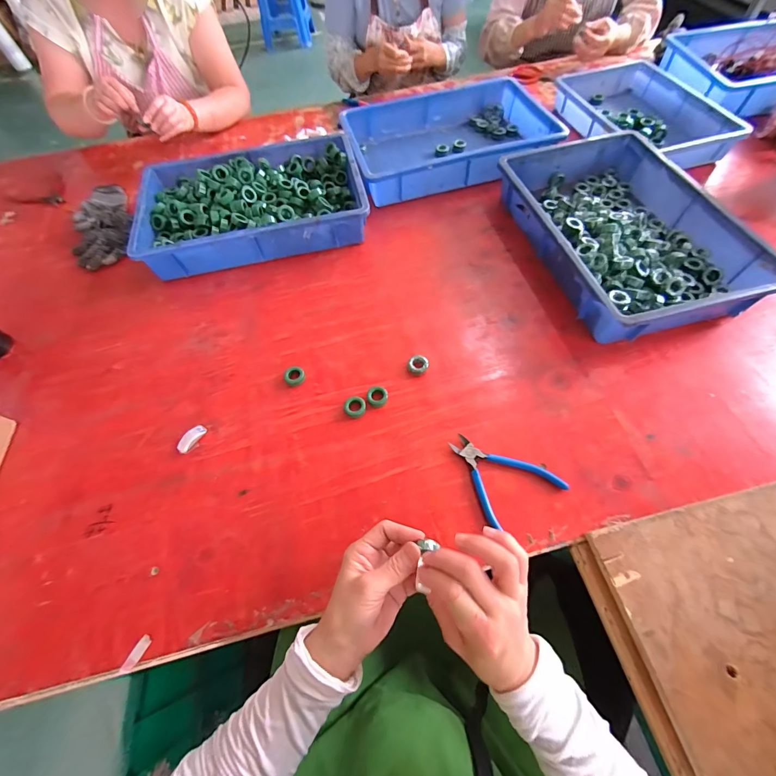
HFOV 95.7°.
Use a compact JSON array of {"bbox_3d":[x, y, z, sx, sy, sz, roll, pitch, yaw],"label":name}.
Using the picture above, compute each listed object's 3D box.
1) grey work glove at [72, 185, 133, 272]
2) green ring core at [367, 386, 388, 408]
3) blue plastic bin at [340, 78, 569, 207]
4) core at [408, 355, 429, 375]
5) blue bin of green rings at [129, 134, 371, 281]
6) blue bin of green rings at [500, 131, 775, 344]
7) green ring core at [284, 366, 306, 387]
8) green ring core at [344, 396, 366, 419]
[{"bbox_3d":[-0.611,-0.358,0.756,0.097,0.036,0.263,-15,61,-4],"label":"grey work glove"},{"bbox_3d":[-0.015,0.013,0.522,0.031,0.014,0.029,-2,61,3],"label":"green ring core"},{"bbox_3d":[0.128,-0.563,0.798,0.430,0.070,0.305,-17,61,-5],"label":"blue plastic bin"},{"bbox_3d":[0.047,-0.035,0.545,0.030,0.011,0.032,-2,61,3],"label":"core"},{"bbox_3d":[-0.273,-0.382,0.722,0.429,0.079,0.303,-13,61,-3],"label":"blue bin of green rings"},{"bbox_3d":[0.406,-0.280,0.620,0.284,0.080,0.421,-16,61,-5],"label":"blue bin of green rings"},{"bbox_3d":[-0.146,-0.019,0.552,0.030,0.012,0.033,-2,61,3],"label":"green ring core"},{"bbox_3d":[-0.049,0.029,0.518,0.031,0.010,0.033,-2,61,3],"label":"green ring core"}]

